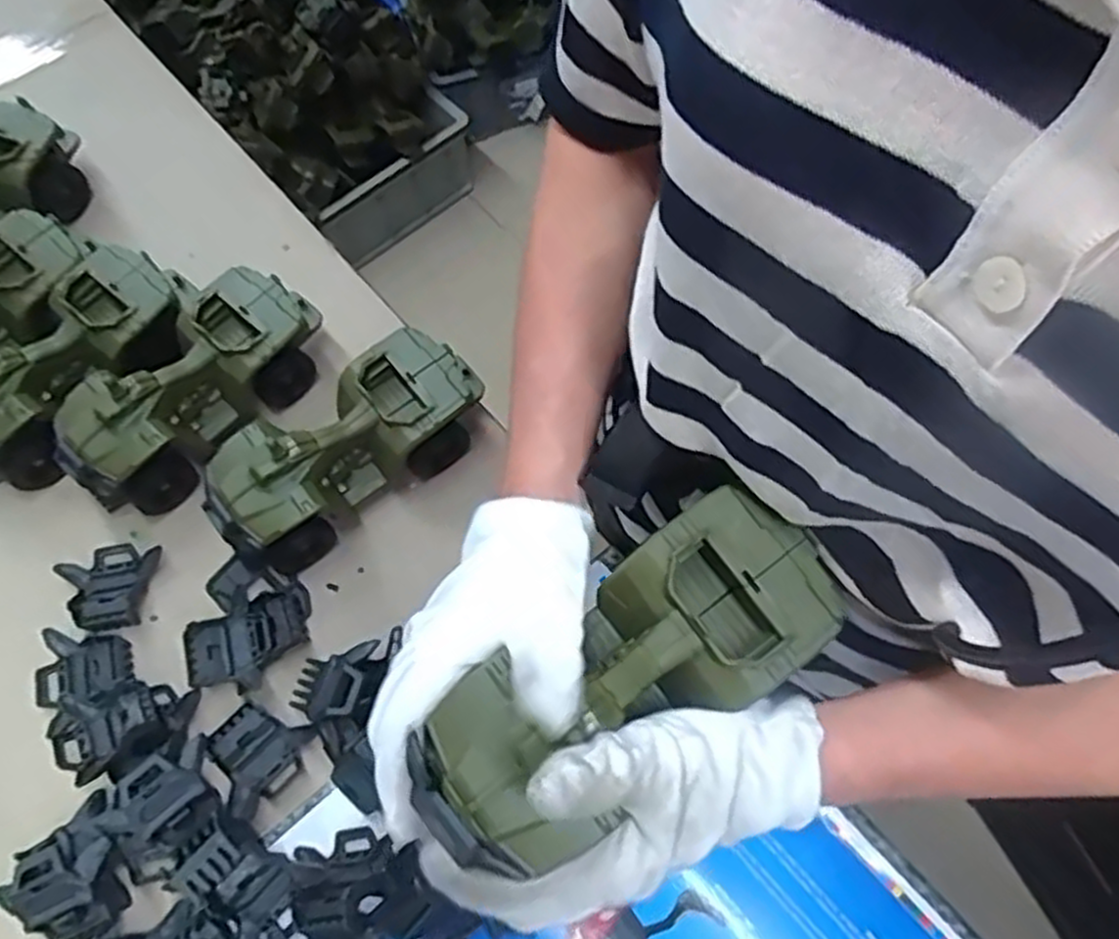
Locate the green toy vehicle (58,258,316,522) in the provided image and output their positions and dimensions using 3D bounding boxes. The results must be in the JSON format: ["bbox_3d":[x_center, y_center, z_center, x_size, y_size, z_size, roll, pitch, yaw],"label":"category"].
[{"bbox_3d":[-0.256,-0.059,0.558,0.195,0.076,0.083,-42,72,-16],"label":"green toy vehicle"}]

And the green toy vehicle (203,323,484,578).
[{"bbox_3d":[-0.143,-0.015,0.538,0.191,0.077,0.080,-35,70,-14],"label":"green toy vehicle"}]

